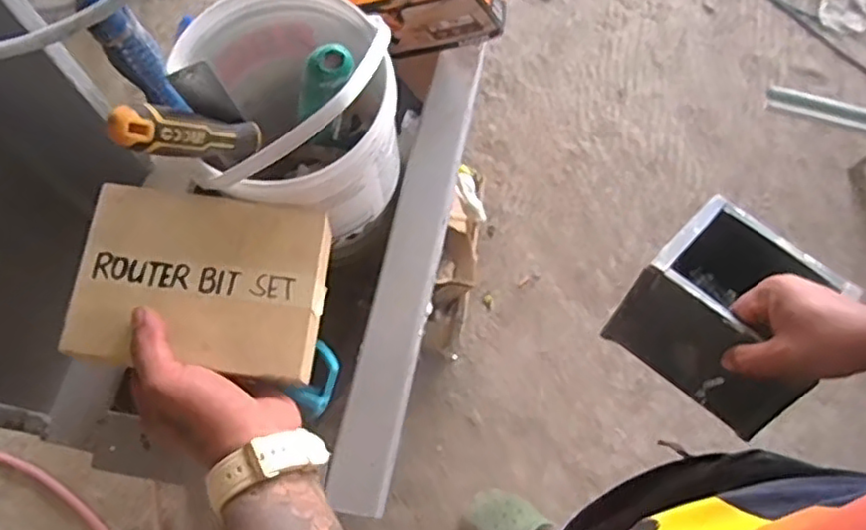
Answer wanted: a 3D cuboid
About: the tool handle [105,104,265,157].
[{"bbox_3d":[-0.163,-0.089,0.439,0.022,0.116,0.026,47,113,15],"label":"tool handle"}]

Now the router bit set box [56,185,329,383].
[{"bbox_3d":[-0.164,0.011,0.452,0.164,0.032,0.122,6,67,0],"label":"router bit set box"}]

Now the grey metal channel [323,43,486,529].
[{"bbox_3d":[-0.016,-0.014,0.575,0.048,0.024,0.443,12,70,4],"label":"grey metal channel"}]

